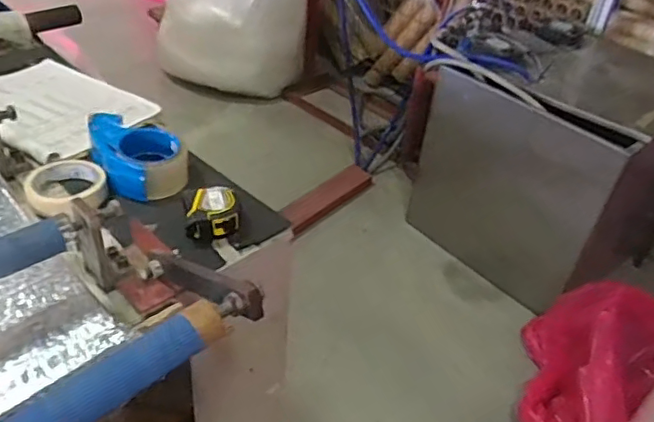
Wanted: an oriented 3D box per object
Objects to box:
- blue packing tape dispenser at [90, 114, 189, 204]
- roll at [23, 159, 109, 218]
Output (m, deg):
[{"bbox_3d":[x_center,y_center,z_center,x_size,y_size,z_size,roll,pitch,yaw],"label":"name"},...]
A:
[{"bbox_3d":[-0.253,-0.078,0.772,0.116,0.059,0.140,-12,41,-22],"label":"blue packing tape dispenser"},{"bbox_3d":[-0.338,-0.032,0.740,0.094,0.034,0.094,4,37,-3],"label":"roll"}]

